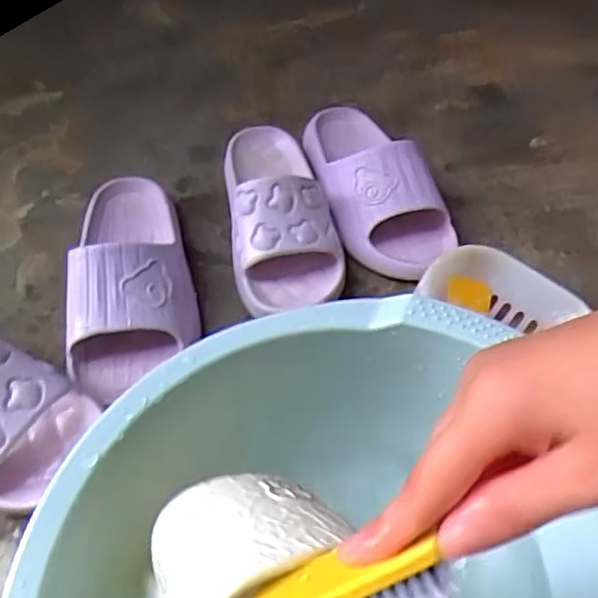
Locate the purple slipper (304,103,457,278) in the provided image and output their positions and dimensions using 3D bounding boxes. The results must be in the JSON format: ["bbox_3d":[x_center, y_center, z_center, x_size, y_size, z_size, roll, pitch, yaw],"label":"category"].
[{"bbox_3d":[0.078,-0.134,0.660,0.111,0.073,0.245,-13,56,-14],"label":"purple slipper"}]

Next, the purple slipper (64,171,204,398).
[{"bbox_3d":[-0.152,-0.031,0.563,0.105,0.071,0.229,-6,55,-9],"label":"purple slipper"}]

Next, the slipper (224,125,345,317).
[{"bbox_3d":[-0.022,-0.098,0.621,0.103,0.075,0.237,-8,55,-11],"label":"slipper"}]

